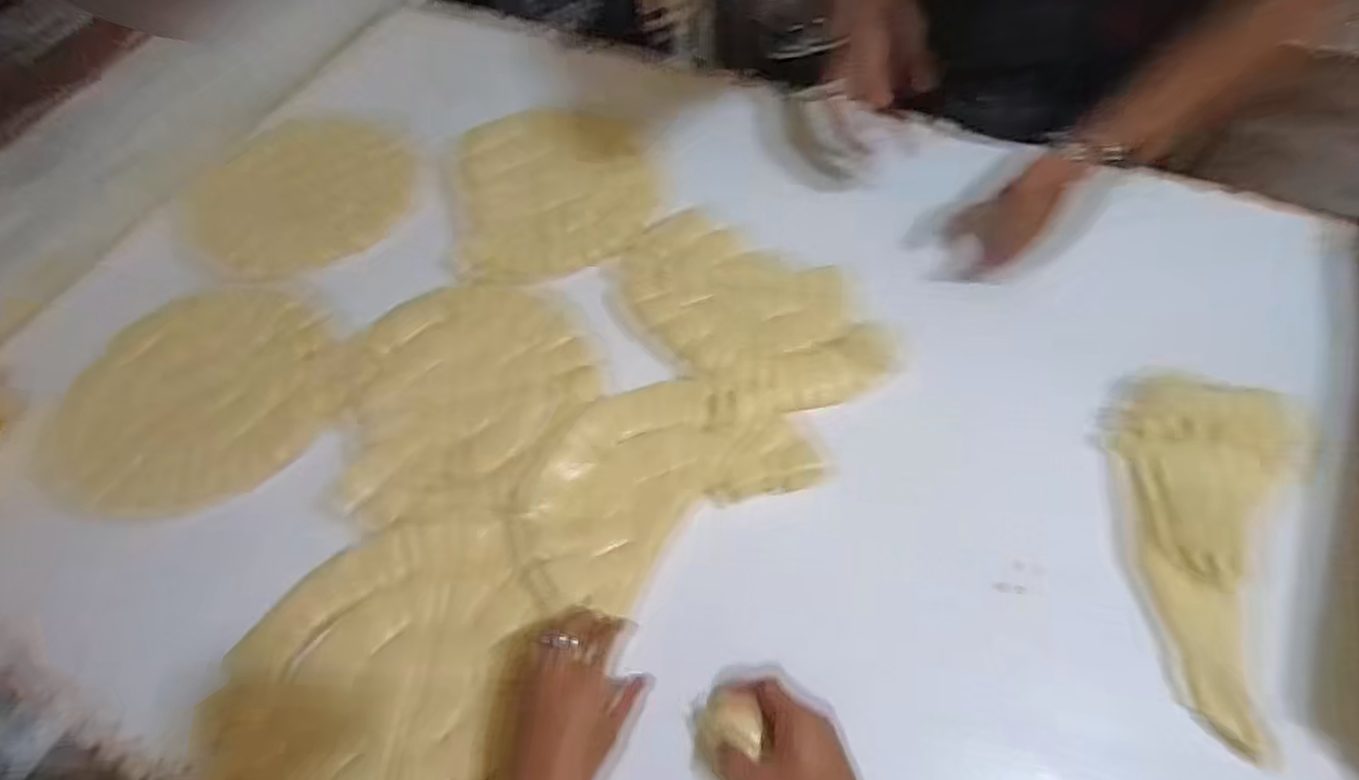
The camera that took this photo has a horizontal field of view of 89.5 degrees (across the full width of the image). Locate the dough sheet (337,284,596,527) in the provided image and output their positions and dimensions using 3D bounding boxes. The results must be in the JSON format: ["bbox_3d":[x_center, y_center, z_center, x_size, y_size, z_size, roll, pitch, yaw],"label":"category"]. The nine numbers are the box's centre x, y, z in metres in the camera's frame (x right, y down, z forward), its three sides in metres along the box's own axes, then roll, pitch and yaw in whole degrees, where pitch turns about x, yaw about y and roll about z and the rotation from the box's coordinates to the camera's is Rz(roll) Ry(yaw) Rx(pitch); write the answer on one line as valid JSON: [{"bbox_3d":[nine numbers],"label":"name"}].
[{"bbox_3d":[-0.213,0.001,0.693,0.251,0.015,0.269,-3,60,3],"label":"dough sheet"}]

